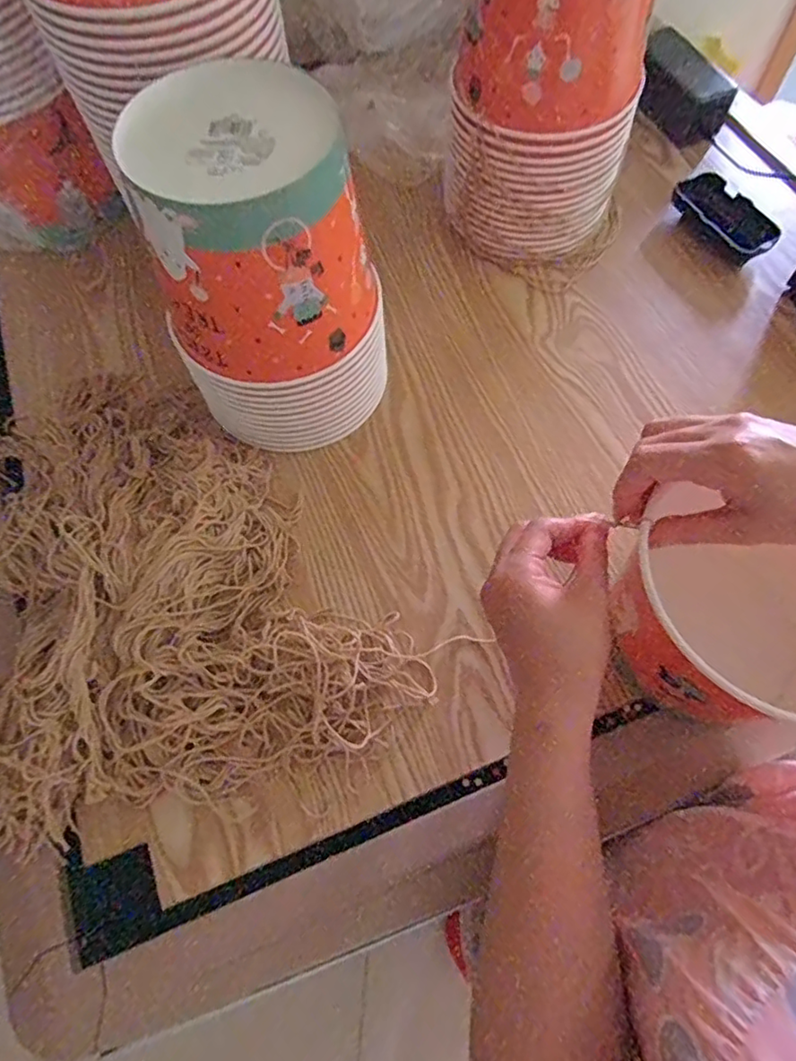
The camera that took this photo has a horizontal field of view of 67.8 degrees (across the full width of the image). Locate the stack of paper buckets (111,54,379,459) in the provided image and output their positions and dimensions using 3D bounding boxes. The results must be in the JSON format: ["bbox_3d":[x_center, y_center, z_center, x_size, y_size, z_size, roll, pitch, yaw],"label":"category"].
[{"bbox_3d":[-0.087,-0.177,0.436,0.143,0.222,0.141,-14,67,-4],"label":"stack of paper buckets"}]

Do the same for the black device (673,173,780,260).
[{"bbox_3d":[0.327,-0.312,0.584,0.056,0.018,0.108,-39,71,-14],"label":"black device"}]

